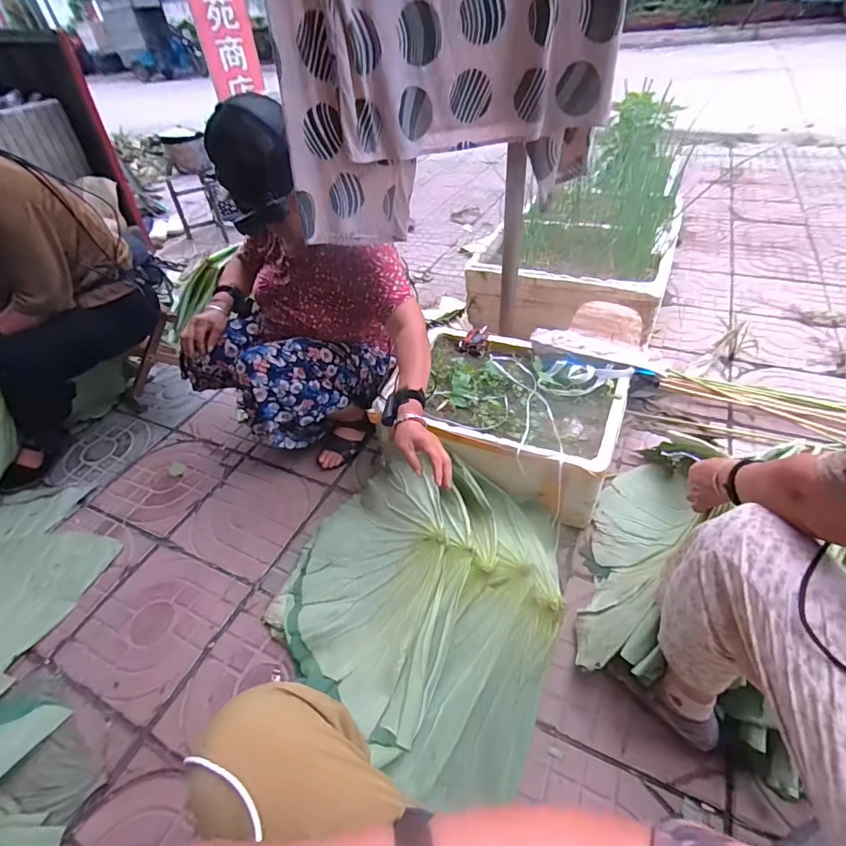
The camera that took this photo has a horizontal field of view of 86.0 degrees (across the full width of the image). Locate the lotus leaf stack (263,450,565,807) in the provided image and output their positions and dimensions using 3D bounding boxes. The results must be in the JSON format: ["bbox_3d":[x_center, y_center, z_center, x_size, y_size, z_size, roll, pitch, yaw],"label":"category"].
[{"bbox_3d":[-0.023,0.332,0.918,0.546,0.179,0.547,13,45,18],"label":"lotus leaf stack"}]

